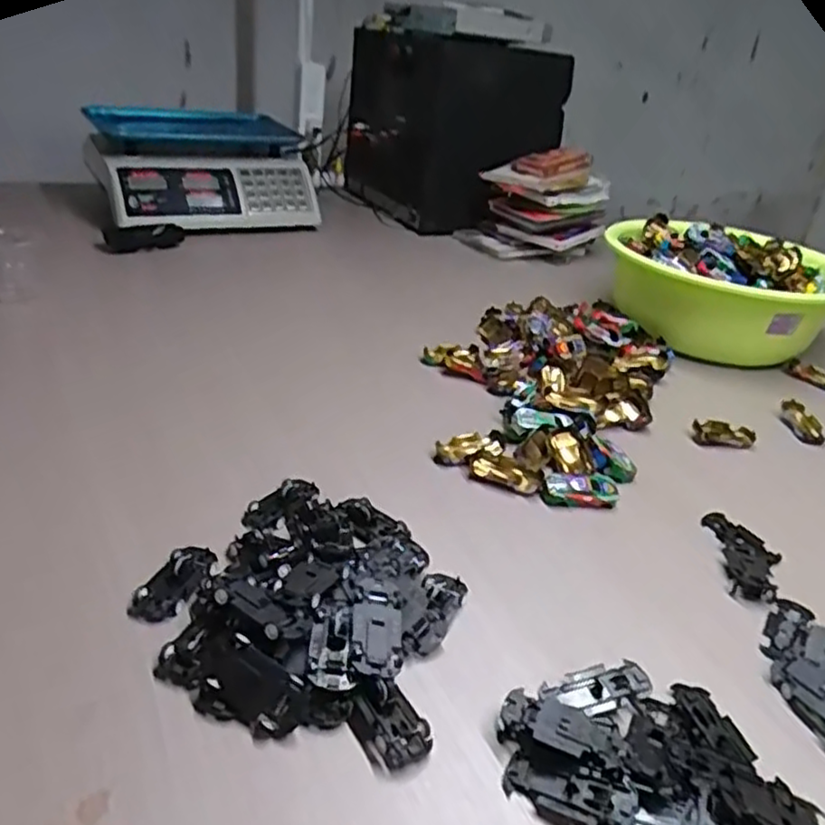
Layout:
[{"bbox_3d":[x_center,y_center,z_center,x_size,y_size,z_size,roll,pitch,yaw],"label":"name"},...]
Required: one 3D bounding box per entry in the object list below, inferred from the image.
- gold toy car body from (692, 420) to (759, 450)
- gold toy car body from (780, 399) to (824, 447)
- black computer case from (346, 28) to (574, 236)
[{"bbox_3d":[0.319,0.023,0.725,0.064,0.014,0.037,6,30,-1],"label":"gold toy car body"},{"bbox_3d":[0.422,0.008,0.766,0.027,0.017,0.070,4,30,-5],"label":"gold toy car body"},{"bbox_3d":[0.059,-0.545,1.327,0.268,0.322,0.362,-17,37,-34],"label":"black computer case"}]

